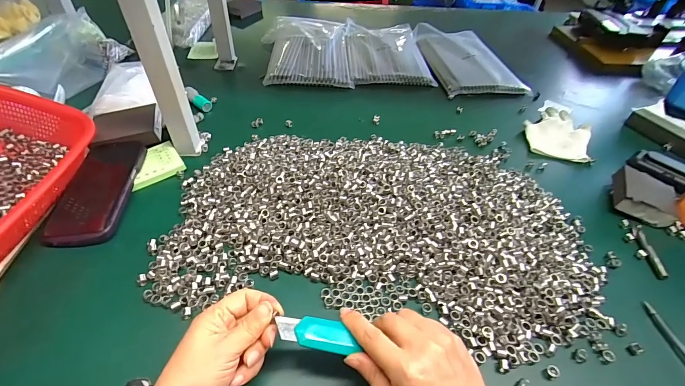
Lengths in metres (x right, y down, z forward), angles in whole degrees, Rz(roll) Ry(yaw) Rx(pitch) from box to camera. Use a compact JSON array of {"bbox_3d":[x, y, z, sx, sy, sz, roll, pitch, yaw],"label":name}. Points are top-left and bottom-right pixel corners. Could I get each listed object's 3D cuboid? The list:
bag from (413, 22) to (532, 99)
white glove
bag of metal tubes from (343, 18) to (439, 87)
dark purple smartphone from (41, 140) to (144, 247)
[{"bbox_3d":[0.292,-0.332,0.803,0.186,0.023,0.328,-3,44,-7],"label":"bag"},{"bbox_3d":[0.383,-0.111,0.592,0.102,0.017,0.157,19,46,16],"label":"white glove"},{"bbox_3d":[0.102,-0.351,0.813,0.183,0.024,0.315,-1,44,-4],"label":"bag of metal tubes"},{"bbox_3d":[-0.318,-0.006,0.431,0.080,0.016,0.166,-4,45,-7],"label":"dark purple smartphone"}]

